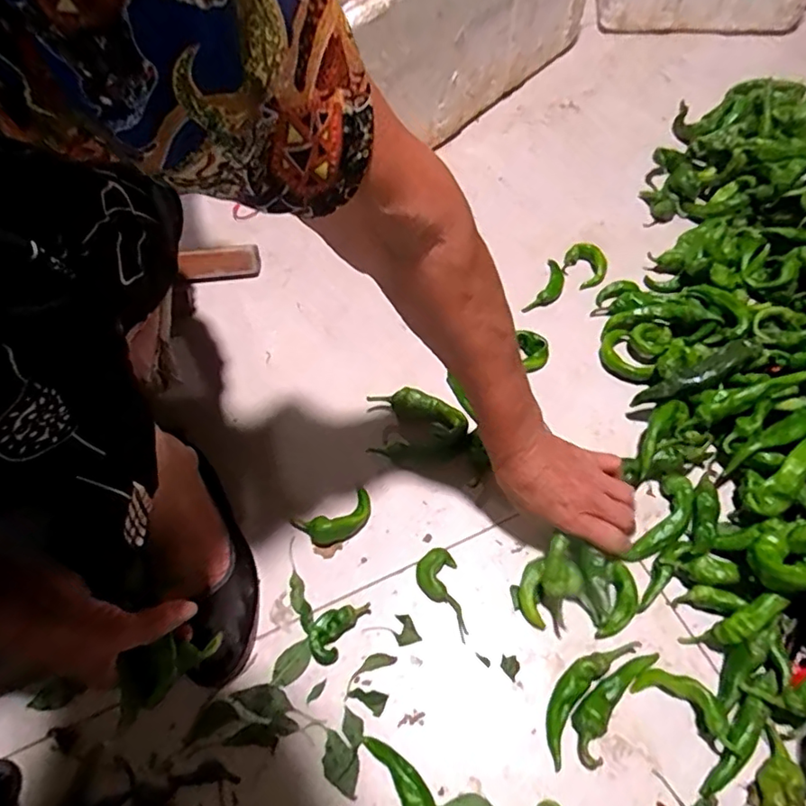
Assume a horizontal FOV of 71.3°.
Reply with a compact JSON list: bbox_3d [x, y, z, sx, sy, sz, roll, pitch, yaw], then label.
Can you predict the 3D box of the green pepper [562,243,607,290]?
[{"bbox_3d":[0.235,-0.178,0.724,0.054,0.019,0.062,16,60,13],"label":"green pepper"}]

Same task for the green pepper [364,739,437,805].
[{"bbox_3d":[0.005,0.306,0.433,0.035,0.019,0.098,-21,59,-10],"label":"green pepper"}]

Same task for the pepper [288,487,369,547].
[{"bbox_3d":[-0.069,0.117,0.558,0.080,0.024,0.042,-19,58,-9],"label":"pepper"}]

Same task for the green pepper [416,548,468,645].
[{"bbox_3d":[0.034,0.174,0.516,0.038,0.018,0.078,-7,57,-1],"label":"green pepper"}]

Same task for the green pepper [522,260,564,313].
[{"bbox_3d":[0.183,-0.146,0.709,0.032,0.014,0.093,24,62,17],"label":"green pepper"}]

